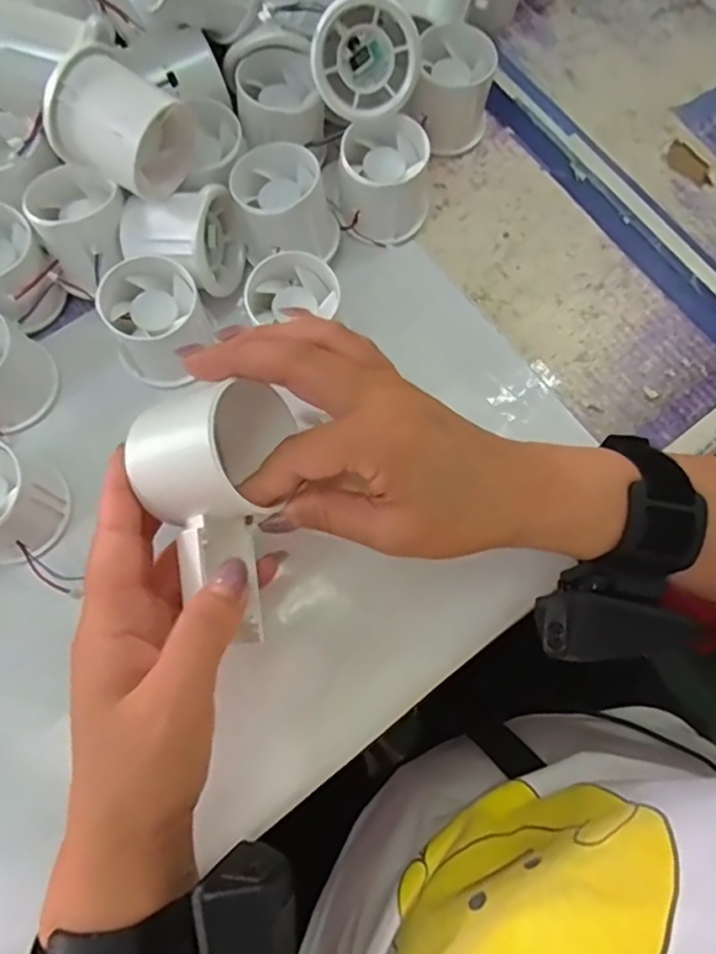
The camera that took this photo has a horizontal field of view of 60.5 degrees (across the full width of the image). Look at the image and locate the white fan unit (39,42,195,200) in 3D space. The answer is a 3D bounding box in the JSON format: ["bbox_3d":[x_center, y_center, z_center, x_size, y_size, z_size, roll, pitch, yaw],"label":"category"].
[{"bbox_3d":[-0.119,-0.176,0.316,0.051,0.060,0.052,26,74,6],"label":"white fan unit"}]

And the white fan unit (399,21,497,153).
[{"bbox_3d":[0.059,-0.246,0.394,0.049,0.050,0.055,17,73,3],"label":"white fan unit"}]

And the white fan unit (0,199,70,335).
[{"bbox_3d":[-0.199,-0.118,0.343,0.050,0.046,0.057,-42,79,-13],"label":"white fan unit"}]

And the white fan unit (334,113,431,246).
[{"bbox_3d":[0.015,-0.176,0.371,0.055,0.052,0.051,7,73,0],"label":"white fan unit"}]

